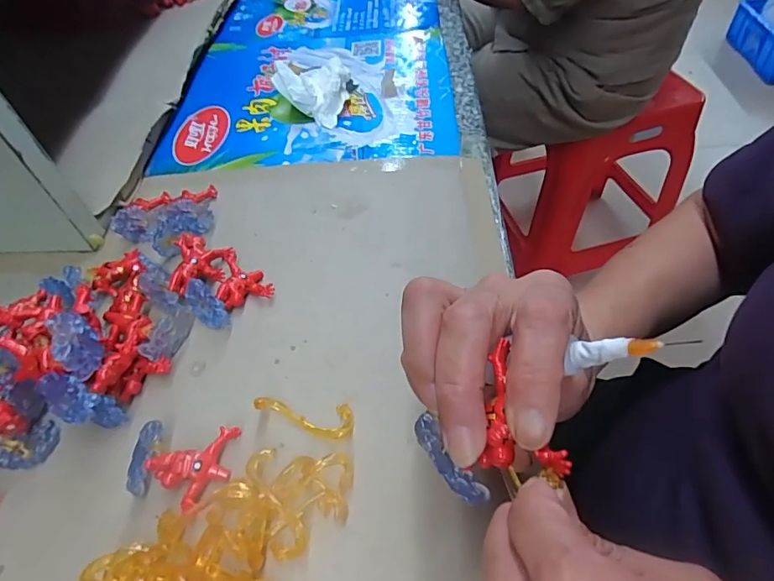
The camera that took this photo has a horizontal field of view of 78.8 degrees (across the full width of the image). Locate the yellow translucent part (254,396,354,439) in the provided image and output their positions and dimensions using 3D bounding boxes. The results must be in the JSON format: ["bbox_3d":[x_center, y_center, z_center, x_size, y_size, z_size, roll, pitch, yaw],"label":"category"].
[{"bbox_3d":[-0.048,0.072,0.275,0.056,0.017,0.018,7,53,10],"label":"yellow translucent part"}]

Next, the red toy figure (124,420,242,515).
[{"bbox_3d":[-0.112,0.092,0.260,0.046,0.027,0.047,10,54,13],"label":"red toy figure"}]

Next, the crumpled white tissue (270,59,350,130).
[{"bbox_3d":[-0.076,-0.206,0.477,0.067,0.042,0.064,9,54,12],"label":"crumpled white tissue"}]

